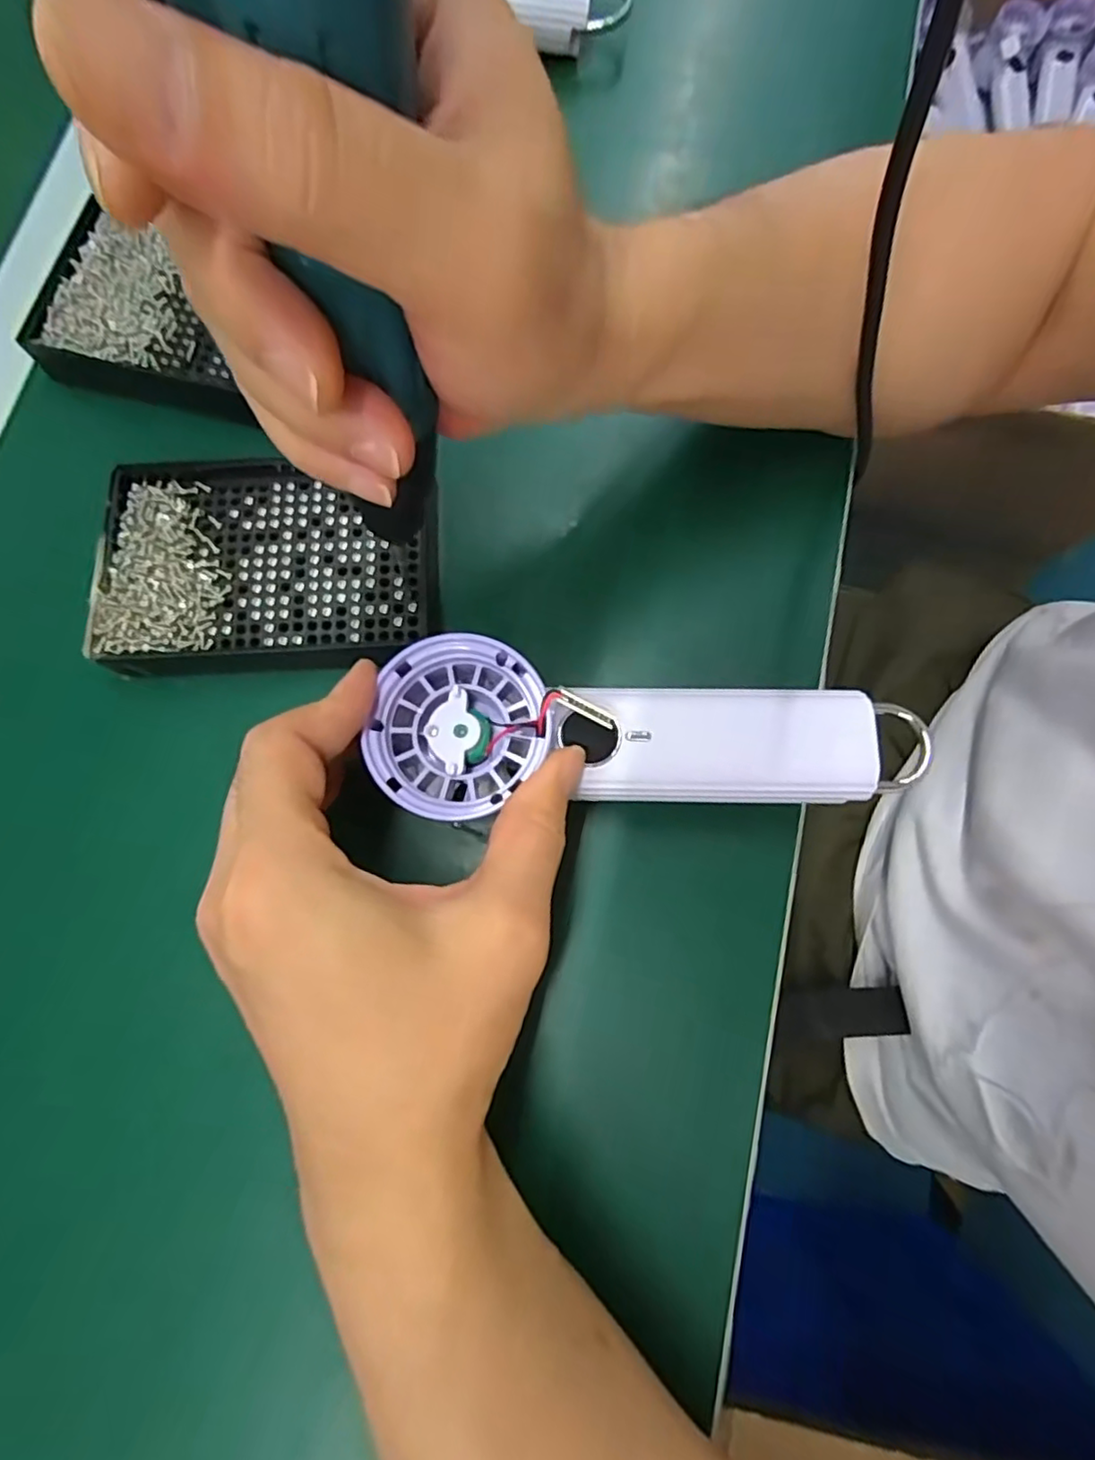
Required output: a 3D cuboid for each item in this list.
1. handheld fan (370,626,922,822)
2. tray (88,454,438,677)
[{"bbox_3d":[0.034,0.003,0.219,0.180,0.028,0.057,4,78,-3],"label":"handheld fan"},{"bbox_3d":[-0.116,-0.074,0.272,0.138,0.015,0.096,-5,78,0],"label":"tray"}]

